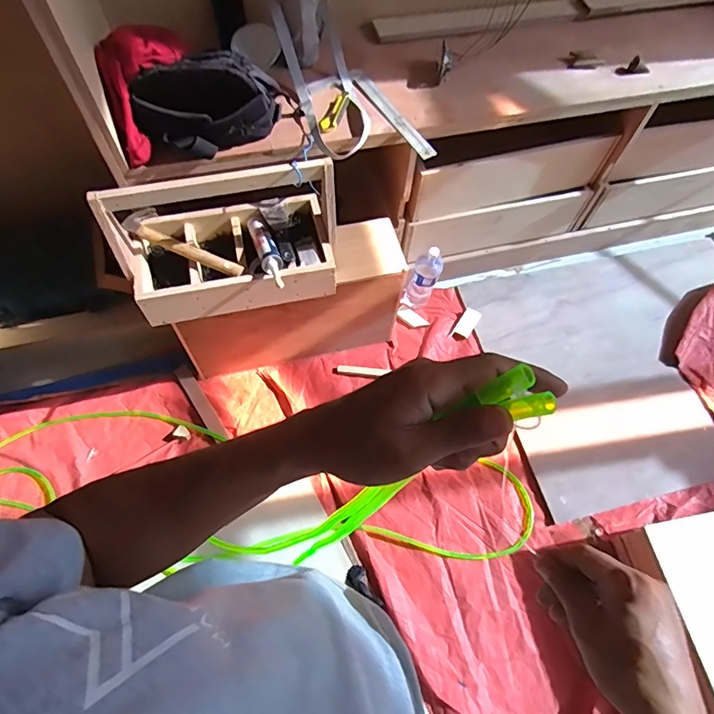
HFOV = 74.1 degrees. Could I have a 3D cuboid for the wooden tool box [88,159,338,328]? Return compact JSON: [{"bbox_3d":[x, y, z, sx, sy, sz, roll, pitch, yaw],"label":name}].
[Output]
[{"bbox_3d":[-0.297,-0.285,1.099,0.489,0.293,0.256,-10,64,-8],"label":"wooden tool box"}]

